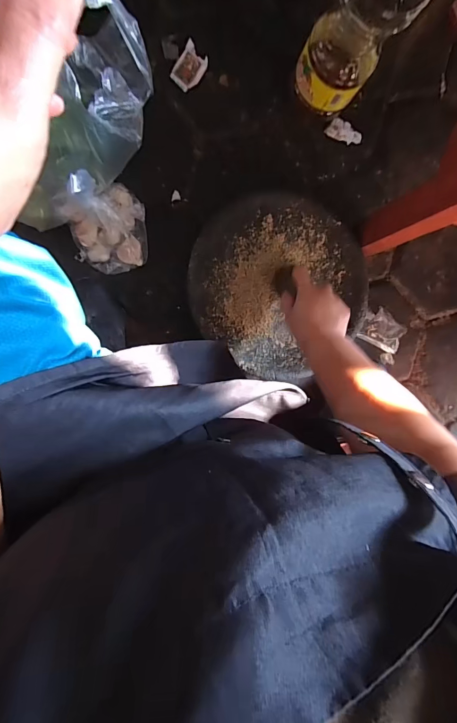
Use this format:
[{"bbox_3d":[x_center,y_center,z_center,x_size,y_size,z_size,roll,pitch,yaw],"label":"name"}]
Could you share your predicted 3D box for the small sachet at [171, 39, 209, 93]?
[{"bbox_3d":[-0.063,-0.476,0.592,0.039,0.019,0.060,36,89,-9],"label":"small sachet"}]

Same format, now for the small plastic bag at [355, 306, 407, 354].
[{"bbox_3d":[0.290,-0.059,0.682,0.077,0.026,0.061,26,90,-9],"label":"small plastic bag"}]

